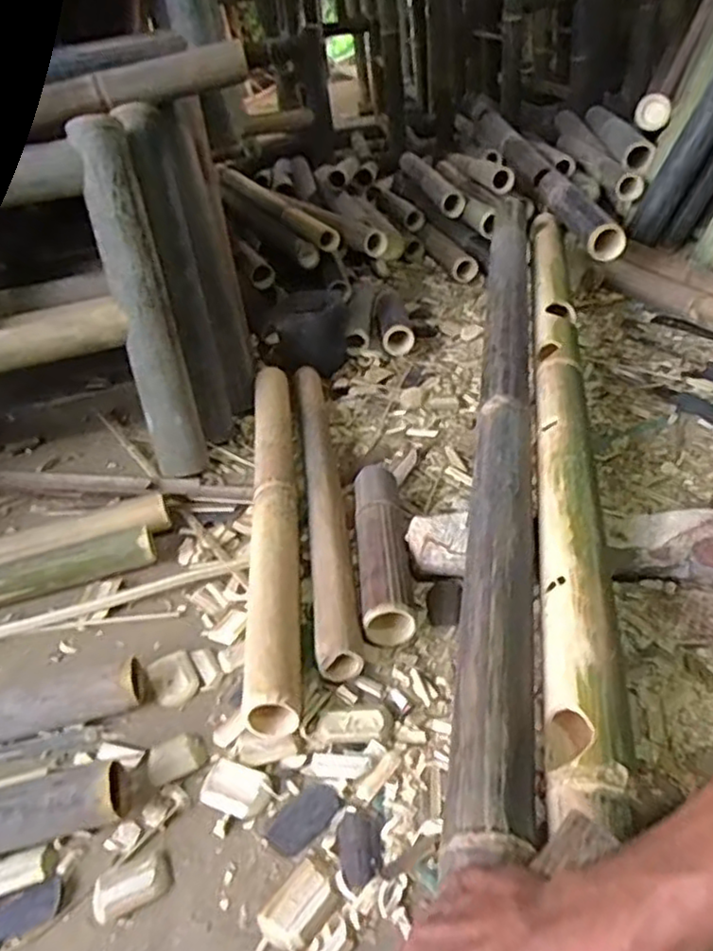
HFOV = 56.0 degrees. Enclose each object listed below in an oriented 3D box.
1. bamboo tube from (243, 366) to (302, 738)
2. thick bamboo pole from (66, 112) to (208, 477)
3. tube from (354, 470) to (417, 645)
[{"bbox_3d":[-0.103,0.027,0.868,0.053,0.066,0.642,-8,38,0],"label":"bamboo tube"},{"bbox_3d":[-0.303,-0.242,0.955,0.074,0.499,0.060,-13,12,-7],"label":"thick bamboo pole"},{"bbox_3d":[0.032,0.077,0.785,0.058,0.060,0.259,-6,38,2],"label":"tube"}]

